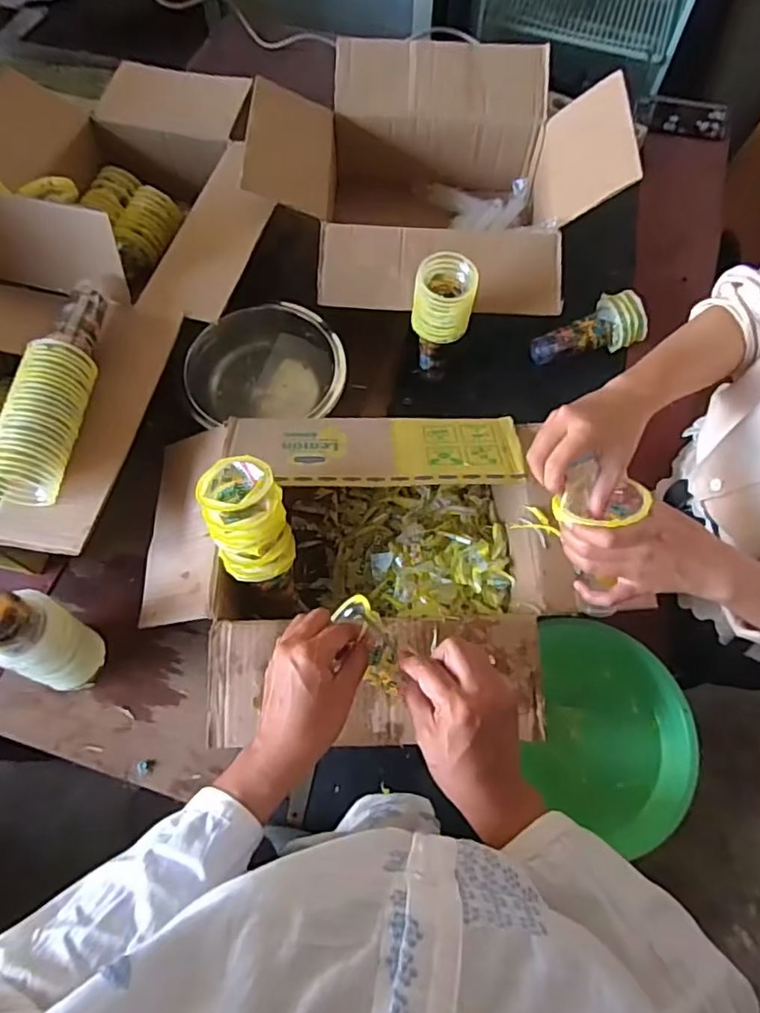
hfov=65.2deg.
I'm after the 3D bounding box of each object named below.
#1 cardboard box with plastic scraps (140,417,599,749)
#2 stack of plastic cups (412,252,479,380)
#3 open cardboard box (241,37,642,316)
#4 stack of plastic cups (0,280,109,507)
[{"bbox_3d":[-0.040,0.070,0.660,0.456,0.177,0.351,-2,67,-1],"label":"cardboard box with plastic scraps"},{"bbox_3d":[0.080,-0.240,0.794,0.077,0.183,0.067,12,68,4],"label":"stack of plastic cups"},{"bbox_3d":[0.074,-0.477,0.896,0.510,0.215,0.433,3,67,0],"label":"open cardboard box"},{"bbox_3d":[-0.354,-0.139,0.667,0.078,0.058,0.279,12,68,4],"label":"stack of plastic cups"}]

